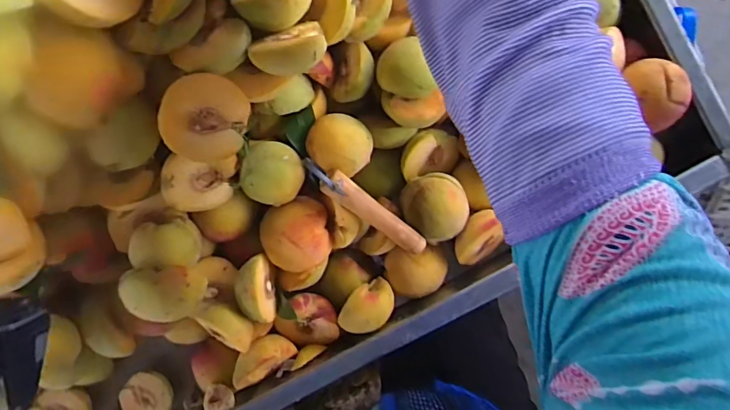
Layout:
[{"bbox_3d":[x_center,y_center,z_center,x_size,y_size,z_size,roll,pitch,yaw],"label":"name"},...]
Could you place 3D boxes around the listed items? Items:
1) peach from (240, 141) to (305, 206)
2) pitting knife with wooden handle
[{"bbox_3d":[-0.079,-0.027,0.410,0.045,0.044,0.053,18,92,-1],"label":"peach"},{"bbox_3d":[0.003,0.003,0.418,0.135,0.013,0.021,37,94,-22],"label":"pitting knife with wooden handle"}]

